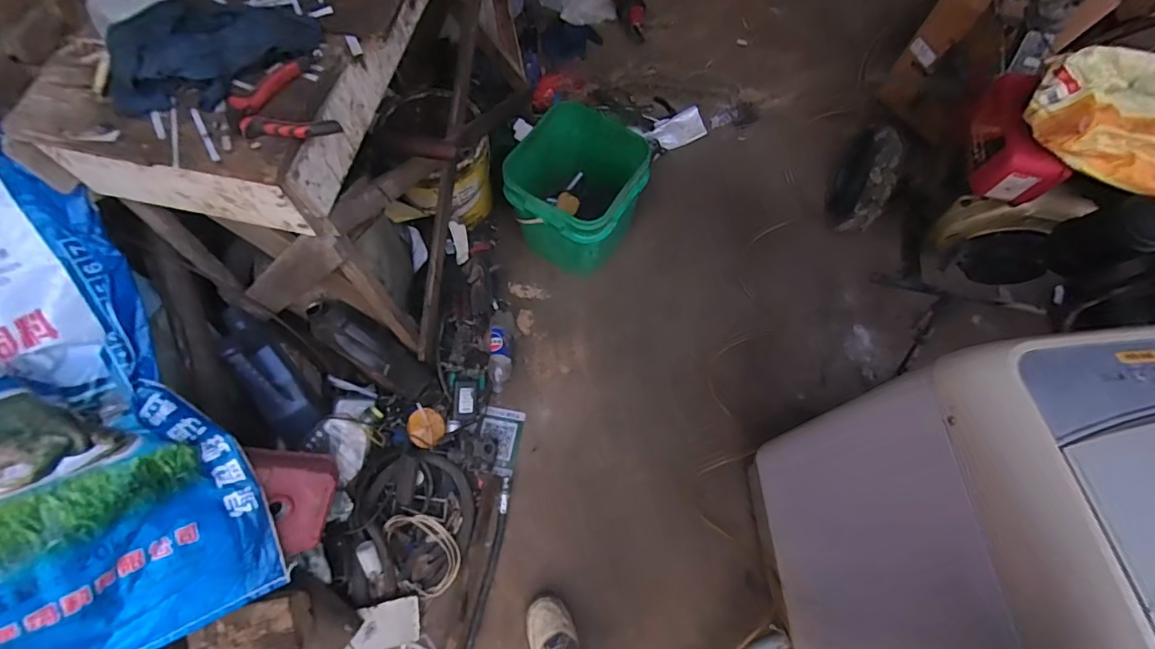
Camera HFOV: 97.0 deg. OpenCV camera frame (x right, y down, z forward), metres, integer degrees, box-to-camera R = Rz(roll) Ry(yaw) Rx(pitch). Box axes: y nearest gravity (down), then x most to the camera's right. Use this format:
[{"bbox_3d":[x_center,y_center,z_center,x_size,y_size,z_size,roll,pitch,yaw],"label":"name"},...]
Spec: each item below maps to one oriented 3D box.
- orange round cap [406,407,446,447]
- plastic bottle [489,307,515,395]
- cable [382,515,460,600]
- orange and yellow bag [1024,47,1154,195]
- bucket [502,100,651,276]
[{"bbox_3d":[-0.375,0.257,1.272,0.092,0.008,0.099,-8,65,-34],"label":"orange round cap"},{"bbox_3d":[-0.207,0.061,1.376,0.060,0.063,0.234,-2,66,-1],"label":"plastic bottle"},{"bbox_3d":[-0.352,0.530,1.188,0.141,0.024,0.197,-15,78,-26],"label":"cable"},{"bbox_3d":[0.958,-0.351,0.851,0.373,0.072,0.294,24,68,9],"label":"orange and yellow bag"},{"bbox_3d":[-0.014,-0.362,1.418,0.353,0.265,0.336,29,71,11],"label":"bucket"}]

